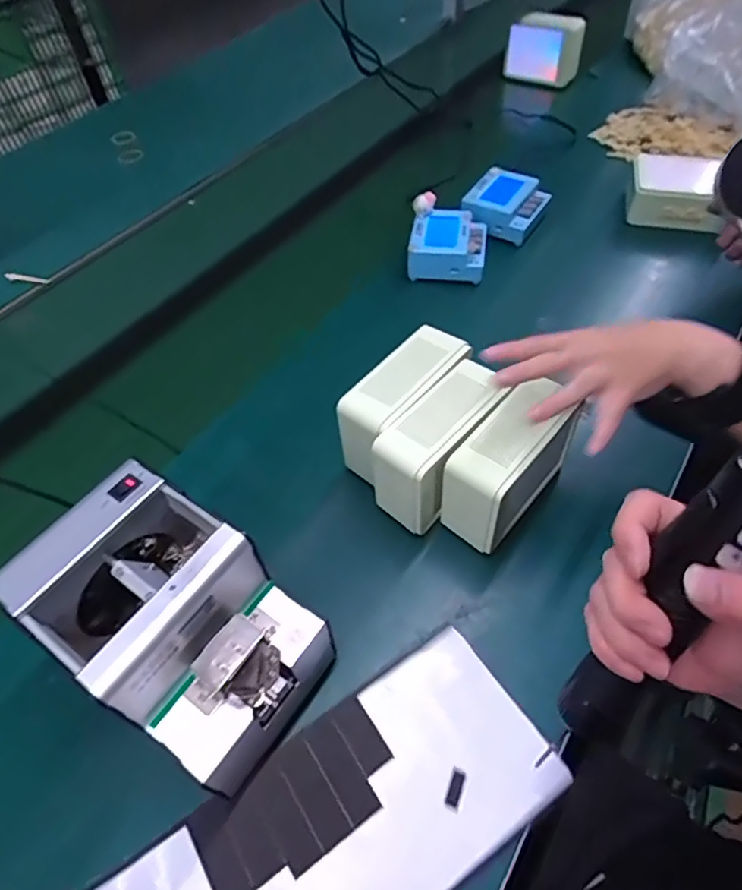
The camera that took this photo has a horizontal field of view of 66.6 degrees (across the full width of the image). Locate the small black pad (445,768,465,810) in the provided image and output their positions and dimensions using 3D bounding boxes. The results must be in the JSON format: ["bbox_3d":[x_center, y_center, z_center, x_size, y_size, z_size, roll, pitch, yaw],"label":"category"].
[{"bbox_3d":[0.060,0.243,0.401,0.009,0.004,0.025,17,56,17],"label":"small black pad"}]

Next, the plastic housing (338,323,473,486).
[{"bbox_3d":[0.028,-0.040,0.547,0.058,0.087,0.135,30,58,29],"label":"plastic housing"}]

